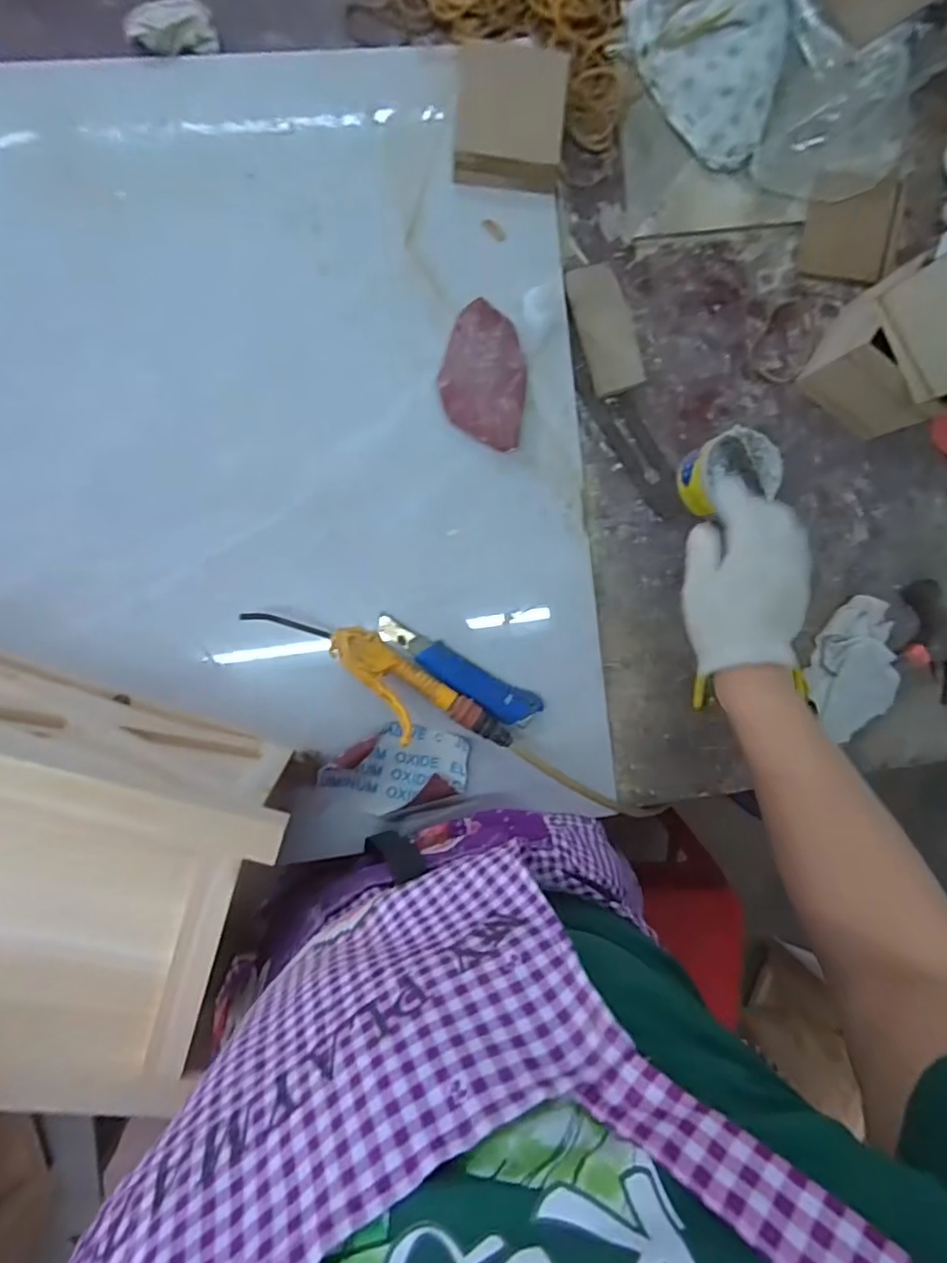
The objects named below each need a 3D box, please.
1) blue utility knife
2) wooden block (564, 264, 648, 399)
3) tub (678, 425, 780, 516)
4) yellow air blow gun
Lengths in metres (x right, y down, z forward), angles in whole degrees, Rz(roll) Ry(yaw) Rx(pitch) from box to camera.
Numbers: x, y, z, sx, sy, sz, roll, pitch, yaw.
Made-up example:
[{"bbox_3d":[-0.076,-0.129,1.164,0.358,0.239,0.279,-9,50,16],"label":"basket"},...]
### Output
[{"bbox_3d":[-0.016,0.040,0.580,0.172,0.014,0.036,29,90,-6],"label":"blue utility knife"},{"bbox_3d":[0.127,-0.291,0.583,0.047,0.024,0.115,-21,95,-4],"label":"wooden block"},{"bbox_3d":[0.244,-0.155,0.585,0.082,0.055,0.068,-18,95,-4],"label":"tub"},{"bbox_3d":[-0.081,0.045,0.547,0.259,0.063,0.057,35,90,-6],"label":"yellow air blow gun"}]

